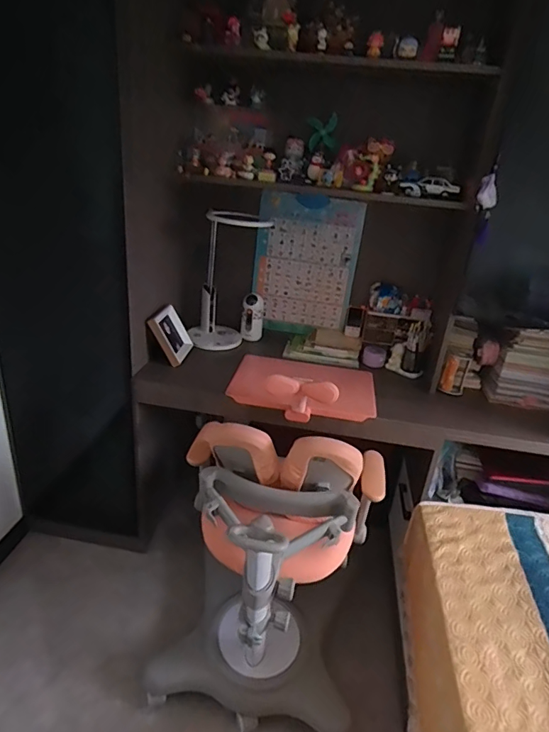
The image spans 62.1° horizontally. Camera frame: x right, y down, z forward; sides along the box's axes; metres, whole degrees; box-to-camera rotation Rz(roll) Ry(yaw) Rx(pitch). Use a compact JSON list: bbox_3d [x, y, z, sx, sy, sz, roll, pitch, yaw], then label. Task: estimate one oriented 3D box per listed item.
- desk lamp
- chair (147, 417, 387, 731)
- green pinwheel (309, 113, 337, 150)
[{"bbox_3d":[-0.163,-0.303,1.632,0.273,0.472,0.179,4,26,-6],"label":"desk lamp"},{"bbox_3d":[-0.021,0.531,1.195,0.513,0.762,0.482,12,26,10],"label":"chair"},{"bbox_3d":[0.153,-0.750,1.463,0.084,0.101,0.020,-2,43,2],"label":"green pinwheel"}]

